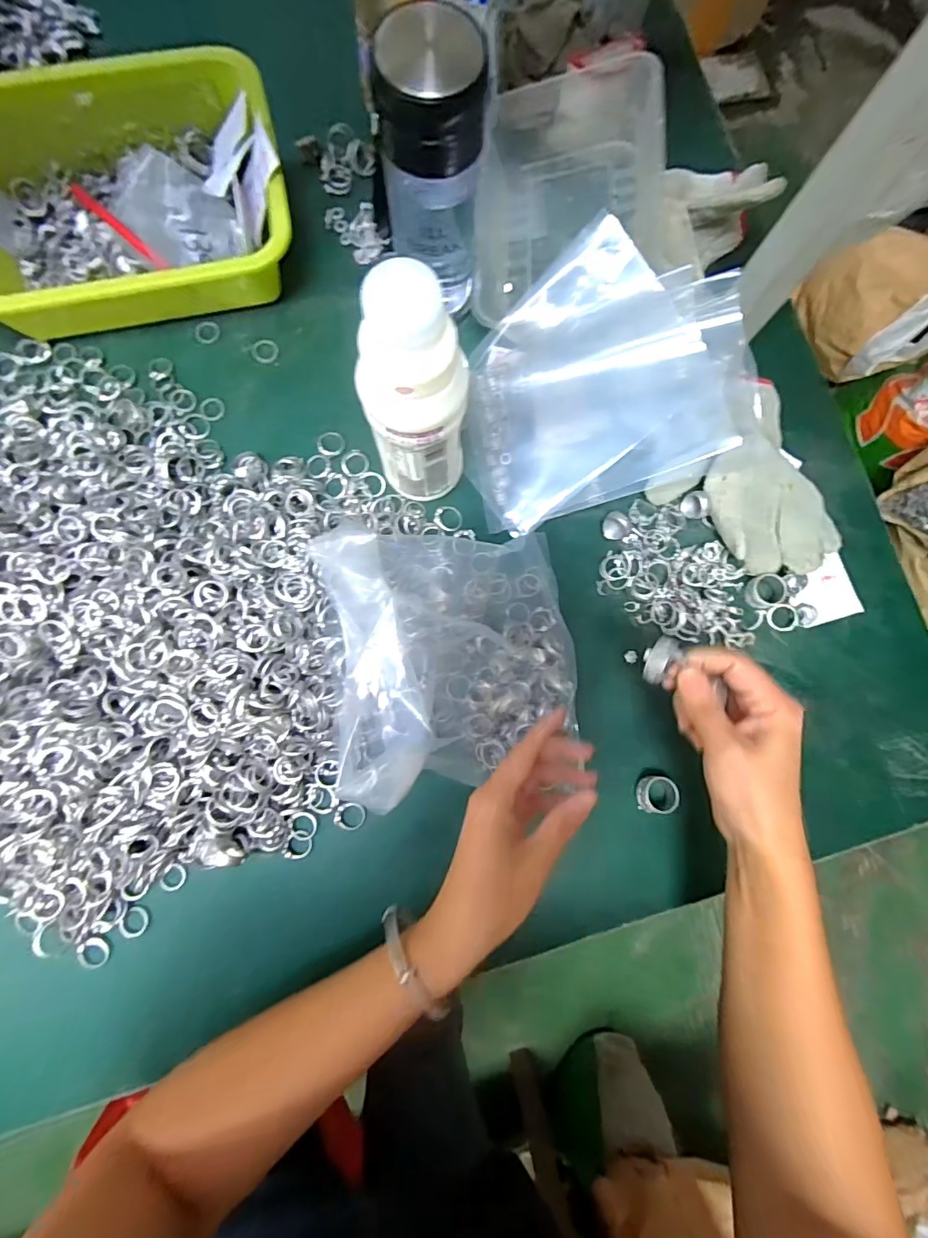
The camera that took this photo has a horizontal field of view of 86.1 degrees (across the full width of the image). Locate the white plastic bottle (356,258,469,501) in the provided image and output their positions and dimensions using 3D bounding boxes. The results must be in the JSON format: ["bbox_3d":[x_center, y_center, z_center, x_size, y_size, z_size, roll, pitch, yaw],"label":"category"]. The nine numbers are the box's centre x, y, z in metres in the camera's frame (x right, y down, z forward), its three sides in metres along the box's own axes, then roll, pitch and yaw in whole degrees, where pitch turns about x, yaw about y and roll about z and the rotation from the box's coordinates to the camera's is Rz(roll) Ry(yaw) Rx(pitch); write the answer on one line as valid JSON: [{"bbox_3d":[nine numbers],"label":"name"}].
[{"bbox_3d":[-0.034,-0.135,0.331,0.067,0.192,0.056,15,83,-1],"label":"white plastic bottle"}]

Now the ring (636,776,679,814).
[{"bbox_3d":[0.152,0.138,0.388,0.029,0.015,0.029,0,84,-3],"label":"ring"}]

